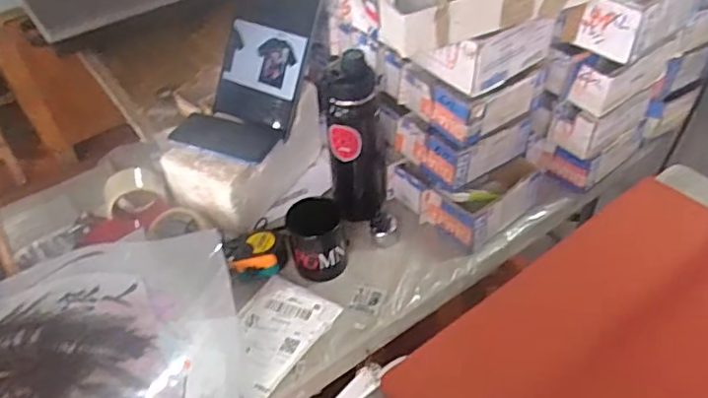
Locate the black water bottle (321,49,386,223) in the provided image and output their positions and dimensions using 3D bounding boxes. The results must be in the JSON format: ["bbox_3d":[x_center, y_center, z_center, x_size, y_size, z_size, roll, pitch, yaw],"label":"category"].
[{"bbox_3d":[0.003,-0.095,0.858,0.088,0.267,0.096,-1,43,3],"label":"black water bottle"}]

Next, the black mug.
[{"bbox_3d":[-0.051,0.063,0.832,0.079,0.111,0.071,-8,43,-4],"label":"black mug"}]

